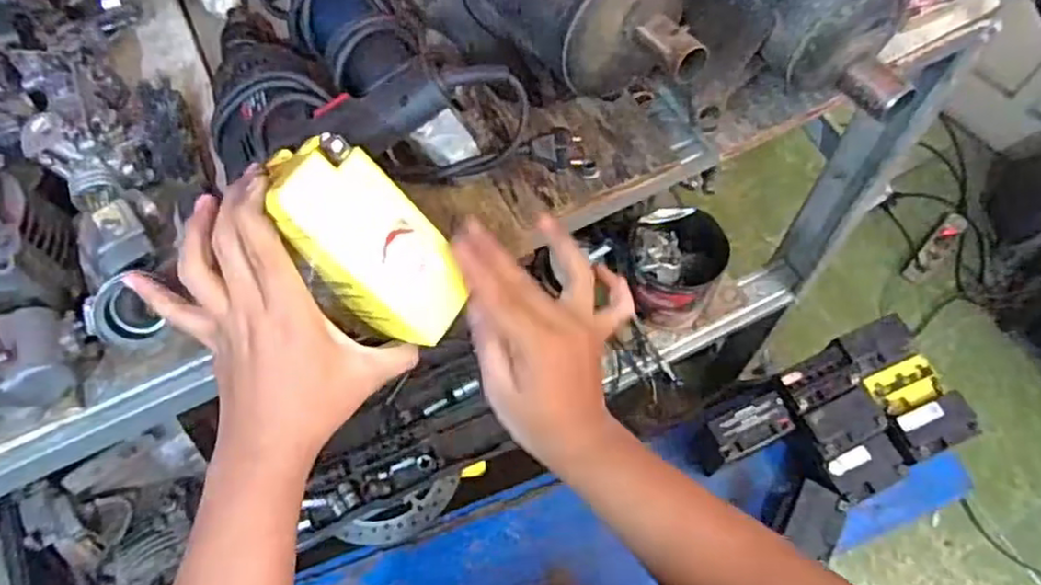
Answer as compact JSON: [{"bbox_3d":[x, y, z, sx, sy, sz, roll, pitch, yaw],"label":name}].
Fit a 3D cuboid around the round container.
[{"bbox_3d":[0.238,-0.041,1.096,0.142,0.154,0.155,26,68,13],"label":"round container"}]

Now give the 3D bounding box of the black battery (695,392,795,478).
[{"bbox_3d":[0.327,0.203,1.033,0.121,0.112,0.074,-23,66,-9],"label":"black battery"}]

